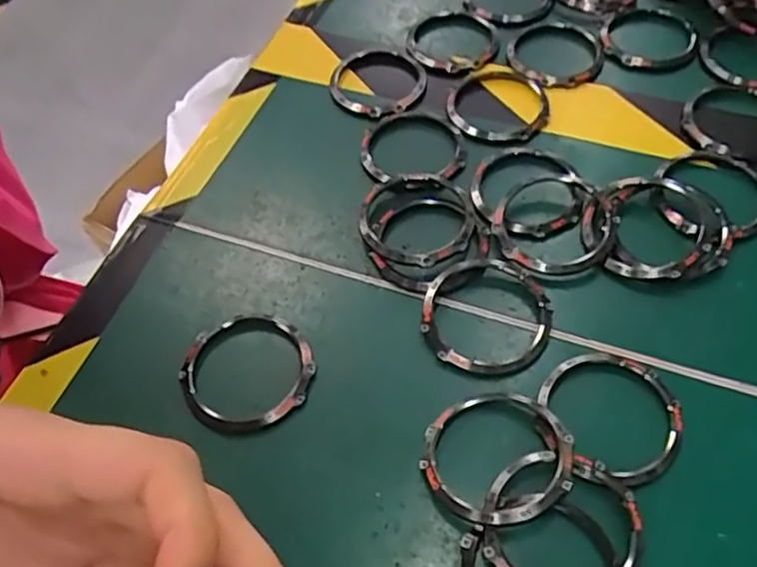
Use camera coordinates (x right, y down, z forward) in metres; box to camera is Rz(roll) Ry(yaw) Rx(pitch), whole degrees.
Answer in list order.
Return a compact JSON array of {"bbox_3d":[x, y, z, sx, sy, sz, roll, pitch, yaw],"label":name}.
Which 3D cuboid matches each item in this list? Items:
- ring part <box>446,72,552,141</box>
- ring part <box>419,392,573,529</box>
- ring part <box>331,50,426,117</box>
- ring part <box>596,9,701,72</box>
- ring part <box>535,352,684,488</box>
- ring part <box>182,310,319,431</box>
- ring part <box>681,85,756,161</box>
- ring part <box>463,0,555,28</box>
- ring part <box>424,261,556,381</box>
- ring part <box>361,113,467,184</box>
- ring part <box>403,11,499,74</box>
[{"bbox_3d":[0.057,-0.087,0.321,0.048,0.004,0.048,7,56,9],"label":"ring part"},{"bbox_3d":[0.038,0.056,0.220,0.046,0.012,0.047,-2,55,3],"label":"ring part"},{"bbox_3d":[0.000,-0.102,0.336,0.046,0.004,0.049,-2,55,3],"label":"ring part"},{"bbox_3d":[0.137,-0.124,0.341,0.046,0.006,0.049,-2,55,3],"label":"ring part"},{"bbox_3d":[0.078,0.044,0.228,0.046,0.008,0.048,-2,55,3],"label":"ring part"},{"bbox_3d":[-0.049,0.031,0.249,0.048,0.005,0.046,-2,55,3],"label":"ring part"},{"bbox_3d":[0.162,-0.073,0.303,0.047,0.005,0.050,25,61,20],"label":"ring part"},{"bbox_3d":[0.072,-0.158,0.369,0.045,0.007,0.049,-2,55,3],"label":"ring part"},{"bbox_3d":[0.041,0.011,0.254,0.047,0.008,0.048,15,58,14],"label":"ring part"},{"bbox_3d":[0.016,-0.062,0.307,0.047,0.006,0.045,-2,55,3],"label":"ring part"},{"bbox_3d":[0.041,-0.127,0.348,0.043,0.008,0.047,-2,55,3],"label":"ring part"}]

